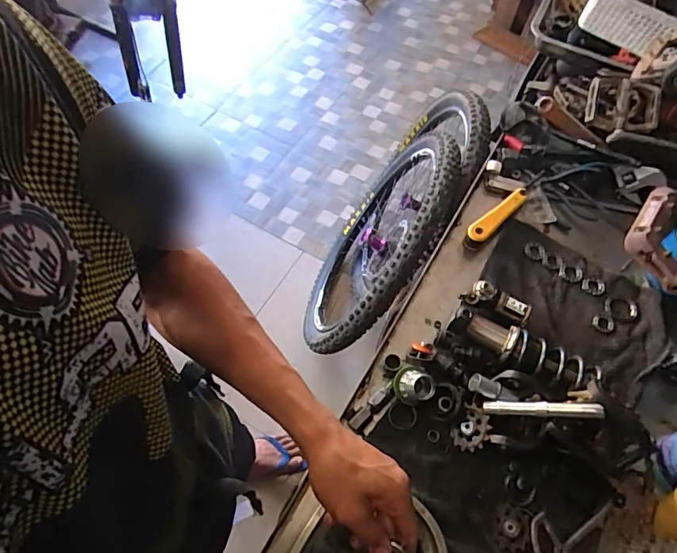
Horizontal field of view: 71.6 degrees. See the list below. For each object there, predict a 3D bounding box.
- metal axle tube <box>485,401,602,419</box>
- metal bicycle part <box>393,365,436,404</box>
[{"bbox_3d":[0.235,0.154,0.543,0.126,0.010,0.015,-3,59,21],"label":"metal axle tube"},{"bbox_3d":[0.090,0.134,0.577,0.039,0.042,0.049,-25,65,-15],"label":"metal bicycle part"}]

